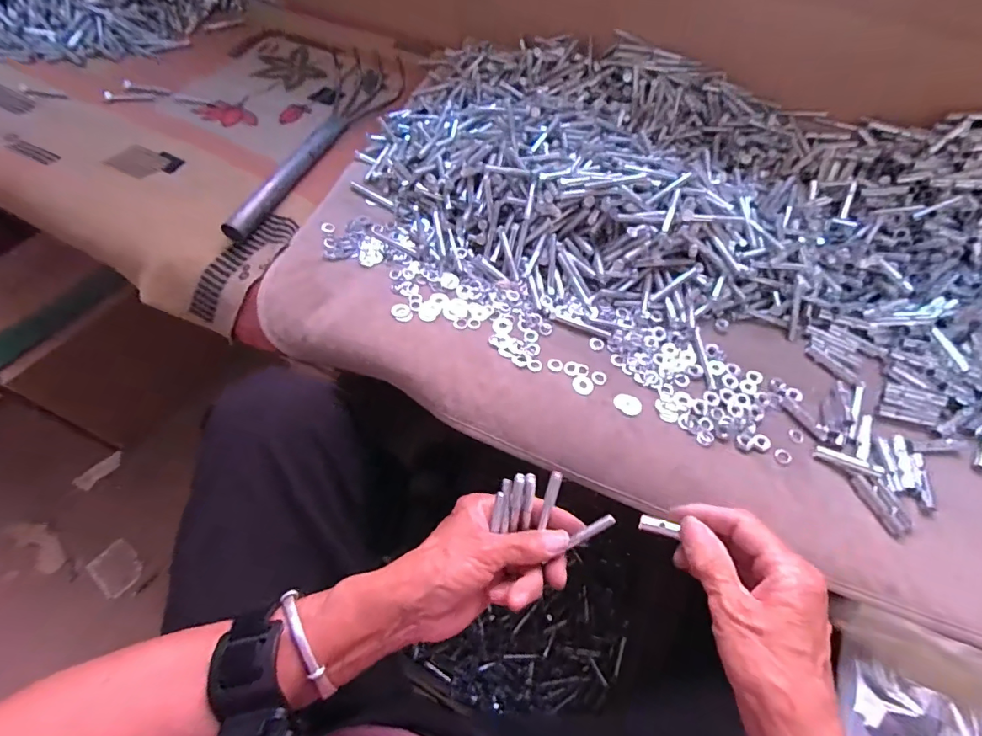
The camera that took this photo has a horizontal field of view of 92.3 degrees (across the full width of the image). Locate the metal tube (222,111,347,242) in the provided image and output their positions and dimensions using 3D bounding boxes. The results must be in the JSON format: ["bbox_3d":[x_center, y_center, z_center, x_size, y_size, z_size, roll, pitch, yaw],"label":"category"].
[{"bbox_3d":[-0.213,-0.214,0.503,0.020,0.027,0.213,18,64,8],"label":"metal tube"}]

